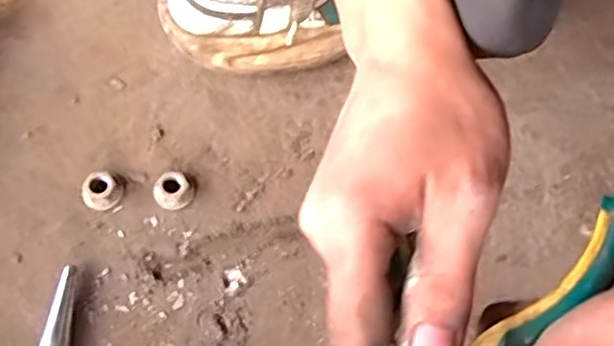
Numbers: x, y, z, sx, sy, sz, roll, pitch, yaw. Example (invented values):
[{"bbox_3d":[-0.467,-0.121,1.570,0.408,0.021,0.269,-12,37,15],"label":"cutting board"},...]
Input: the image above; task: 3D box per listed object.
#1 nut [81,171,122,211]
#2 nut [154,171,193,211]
[{"bbox_3d":[-0.128,0.010,0.398,0.023,0.012,0.023,1,65,-2],"label":"nut"},{"bbox_3d":[-0.084,0.010,0.401,0.024,0.013,0.022,3,65,-1],"label":"nut"}]

